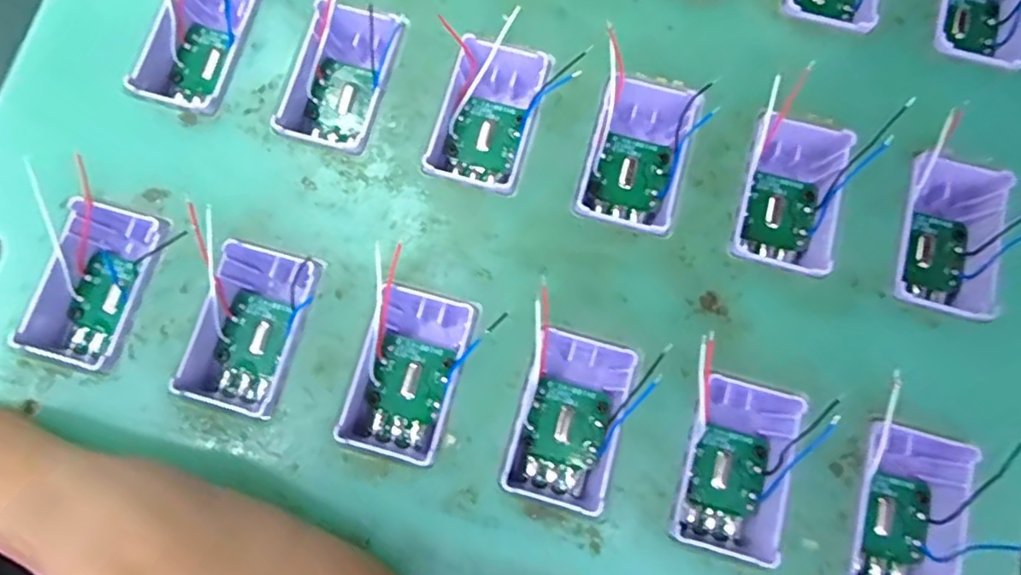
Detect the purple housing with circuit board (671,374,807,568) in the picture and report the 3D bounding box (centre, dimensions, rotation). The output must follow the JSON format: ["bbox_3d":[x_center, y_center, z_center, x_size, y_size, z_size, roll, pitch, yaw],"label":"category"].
[{"bbox_3d":[0.042,0.034,0.116,0.018,0.015,0.032,19,79,3],"label":"purple housing with circuit board"}]

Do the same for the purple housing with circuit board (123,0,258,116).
[{"bbox_3d":[-0.067,-0.053,0.133,0.021,0.014,0.032,16,79,2],"label":"purple housing with circuit board"}]

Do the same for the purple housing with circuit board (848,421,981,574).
[{"bbox_3d":[0.072,0.042,0.112,0.019,0.015,0.030,17,79,2],"label":"purple housing with circuit board"}]

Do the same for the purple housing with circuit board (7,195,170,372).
[{"bbox_3d":[-0.082,0.000,0.121,0.021,0.010,0.031,18,79,3],"label":"purple housing with circuit board"}]

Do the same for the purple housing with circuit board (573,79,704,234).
[{"bbox_3d":[0.026,-0.027,0.127,0.020,0.011,0.033,17,79,2],"label":"purple housing with circuit board"}]

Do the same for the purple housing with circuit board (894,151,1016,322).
[{"bbox_3d":[0.088,-0.011,0.124,0.018,0.015,0.035,16,79,2],"label":"purple housing with circuit board"}]

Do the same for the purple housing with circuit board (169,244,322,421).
[{"bbox_3d":[-0.051,0.008,0.120,0.021,0.010,0.031,13,79,2],"label":"purple housing with circuit board"}]

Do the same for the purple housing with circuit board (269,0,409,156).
[{"bbox_3d":[-0.036,-0.044,0.130,0.020,0.010,0.033,17,79,2],"label":"purple housing with circuit board"}]

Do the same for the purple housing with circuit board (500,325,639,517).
[{"bbox_3d":[0.011,0.025,0.116,0.018,0.012,0.030,17,79,3],"label":"purple housing with circuit board"}]

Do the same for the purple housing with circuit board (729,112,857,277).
[{"bbox_3d":[0.057,-0.019,0.126,0.019,0.012,0.033,15,79,2],"label":"purple housing with circuit board"}]

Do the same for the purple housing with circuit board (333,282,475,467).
[{"bbox_3d":[-0.021,0.017,0.118,0.019,0.010,0.031,18,79,3],"label":"purple housing with circuit board"}]

